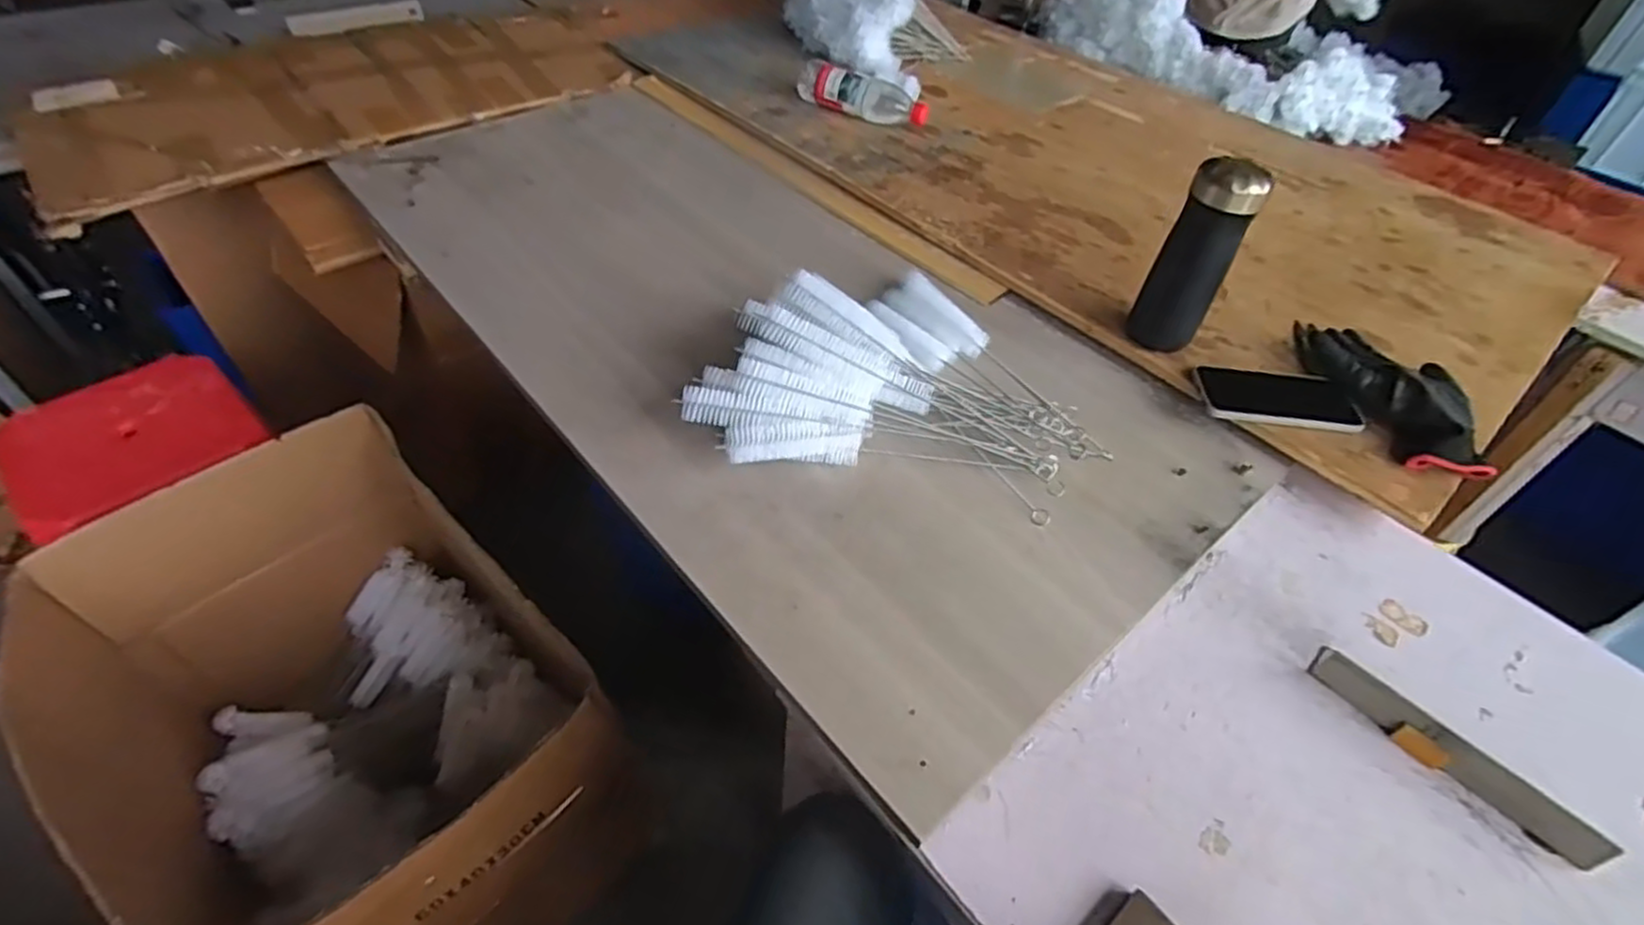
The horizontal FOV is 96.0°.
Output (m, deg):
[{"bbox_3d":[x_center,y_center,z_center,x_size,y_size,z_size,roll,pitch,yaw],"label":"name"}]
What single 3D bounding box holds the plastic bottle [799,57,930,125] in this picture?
[{"bbox_3d":[0.070,-0.607,1.222,0.232,0.054,0.064,24,50,16],"label":"plastic bottle"}]

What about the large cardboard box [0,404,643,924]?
[{"bbox_3d":[-0.591,0.342,0.975,0.645,0.439,0.441,37,54,26],"label":"large cardboard box"}]

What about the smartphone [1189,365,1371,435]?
[{"bbox_3d":[0.486,-0.073,0.797,0.162,0.012,0.092,6,48,-3],"label":"smartphone"}]

